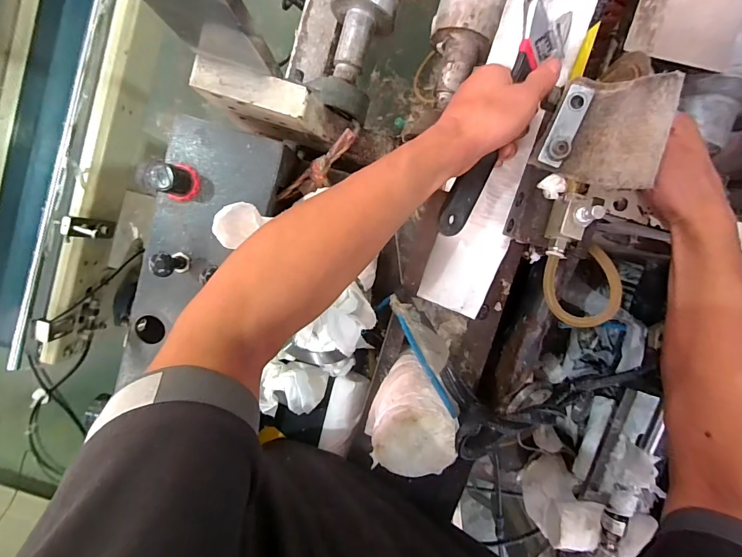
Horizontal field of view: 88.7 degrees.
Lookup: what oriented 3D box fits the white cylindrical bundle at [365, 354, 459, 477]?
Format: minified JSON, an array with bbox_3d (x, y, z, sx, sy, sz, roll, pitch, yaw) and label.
[{"bbox_3d":[0.037,0.140,0.376,0.083,0.081,0.088,0,95,1],"label":"white cylindrical bundle"}]

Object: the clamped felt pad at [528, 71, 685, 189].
[{"bbox_3d":[0.178,-0.114,0.284,0.059,0.087,0.084,25,95,-2],"label":"clamped felt pad"}]

